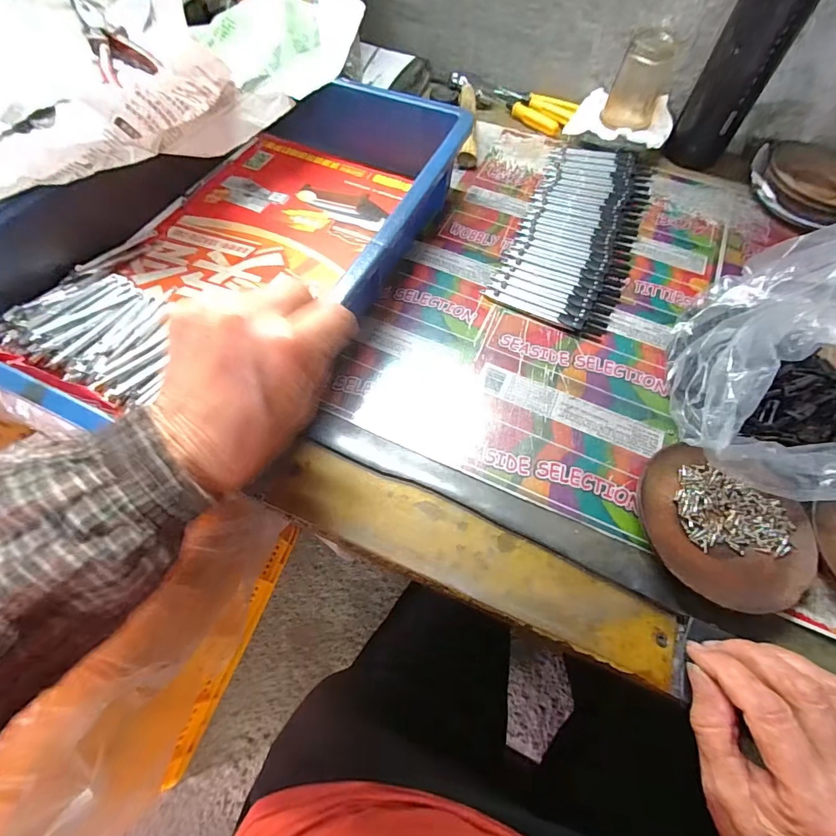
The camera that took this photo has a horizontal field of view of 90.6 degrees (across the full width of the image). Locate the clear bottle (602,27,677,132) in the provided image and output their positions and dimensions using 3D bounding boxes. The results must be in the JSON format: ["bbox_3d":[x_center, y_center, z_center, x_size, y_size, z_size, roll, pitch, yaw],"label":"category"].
[{"bbox_3d":[0.257,-0.383,0.486,0.057,0.096,0.051,20,63,9],"label":"clear bottle"}]

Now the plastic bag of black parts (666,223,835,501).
[{"bbox_3d":[0.314,-0.061,0.310,0.213,0.105,0.229,4,61,1],"label":"plastic bag of black parts"}]

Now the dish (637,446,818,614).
[{"bbox_3d":[0.208,0.076,0.280,0.115,0.022,0.097,28,64,13],"label":"dish"}]

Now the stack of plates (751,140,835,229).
[{"bbox_3d":[0.440,-0.267,0.470,0.155,0.030,0.132,-29,66,-16],"label":"stack of plates"}]

